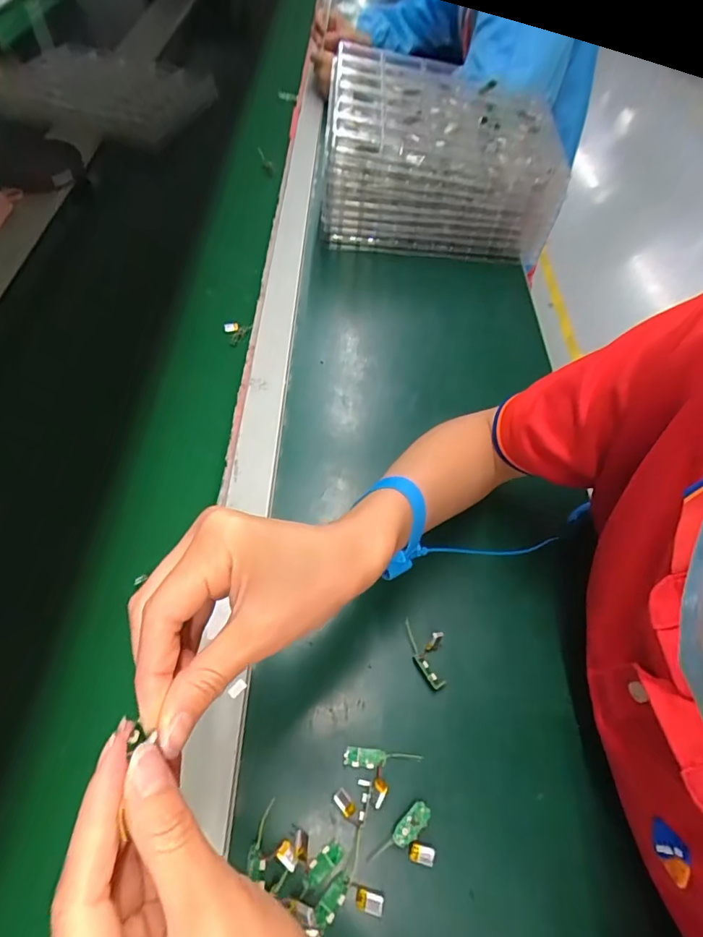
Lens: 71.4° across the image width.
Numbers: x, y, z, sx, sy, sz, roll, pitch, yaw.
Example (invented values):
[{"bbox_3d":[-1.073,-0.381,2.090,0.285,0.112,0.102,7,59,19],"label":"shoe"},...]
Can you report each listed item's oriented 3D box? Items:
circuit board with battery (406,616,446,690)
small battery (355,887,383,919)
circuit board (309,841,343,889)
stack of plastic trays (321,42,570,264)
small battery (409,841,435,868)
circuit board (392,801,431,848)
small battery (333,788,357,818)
[{"bbox_3d":[0.059,0.138,0.369,0.024,0.009,0.051,-13,70,-10],"label":"circuit board with battery"},{"bbox_3d":[0.011,0.256,0.288,0.016,0.004,0.010,17,56,6],"label":"small battery"},{"bbox_3d":[-0.016,0.241,0.299,0.024,0.004,0.013,-34,65,-25],"label":"circuit board"},{"bbox_3d":[0.119,-0.436,0.696,0.307,0.156,0.230,4,55,-3],"label":"stack of plastic trays"},{"bbox_3d":[0.044,0.239,0.303,0.016,0.004,0.010,17,56,6],"label":"small battery"},{"bbox_3d":[0.038,0.225,0.309,0.029,0.004,0.012,-31,62,-35],"label":"circuit board"},{"bbox_3d":[-0.004,0.216,0.316,0.009,0.004,0.015,-36,66,-26],"label":"small battery"}]

